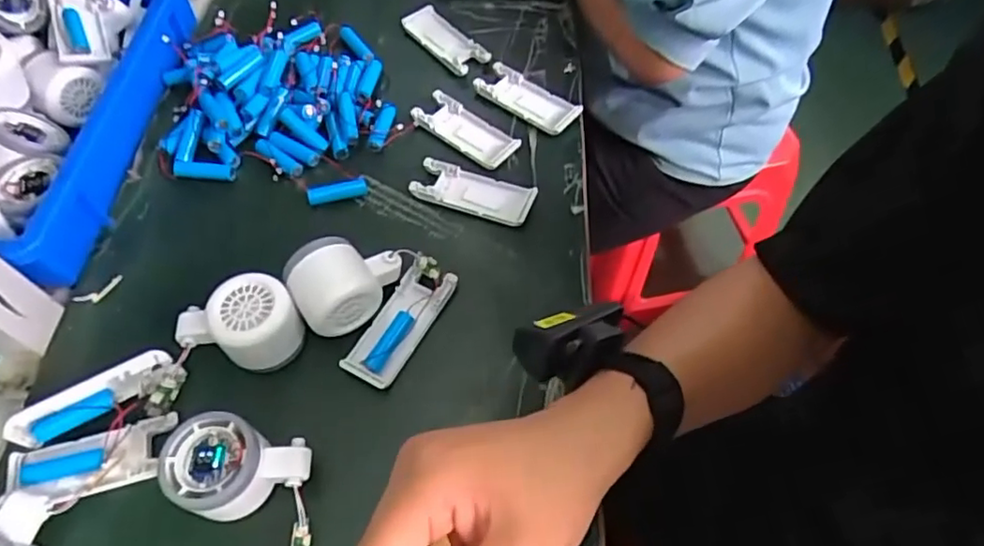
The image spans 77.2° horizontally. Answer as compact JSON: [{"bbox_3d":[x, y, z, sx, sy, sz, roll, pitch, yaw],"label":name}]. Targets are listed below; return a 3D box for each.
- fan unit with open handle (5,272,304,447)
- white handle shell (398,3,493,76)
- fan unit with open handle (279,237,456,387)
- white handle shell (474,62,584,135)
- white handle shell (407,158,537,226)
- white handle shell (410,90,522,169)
[{"bbox_3d":[-0.229,0.062,0.431,0.191,0.050,0.052,-22,61,-12],"label":"fan unit with open handle"},{"bbox_3d":[-0.046,-0.234,0.614,0.038,0.017,0.094,-38,65,-19],"label":"white handle shell"},{"bbox_3d":[-0.092,0.013,0.451,0.094,0.055,0.100,25,63,16],"label":"fan unit with open handle"},{"bbox_3d":[0.035,-0.164,0.573,0.096,0.013,0.041,34,65,20],"label":"white handle shell"},{"bbox_3d":[-0.015,-0.069,0.524,0.102,0.009,0.040,18,61,12],"label":"white handle shell"},{"bbox_3d":[-0.024,-0.130,0.556,0.097,0.011,0.040,34,65,20],"label":"white handle shell"}]

